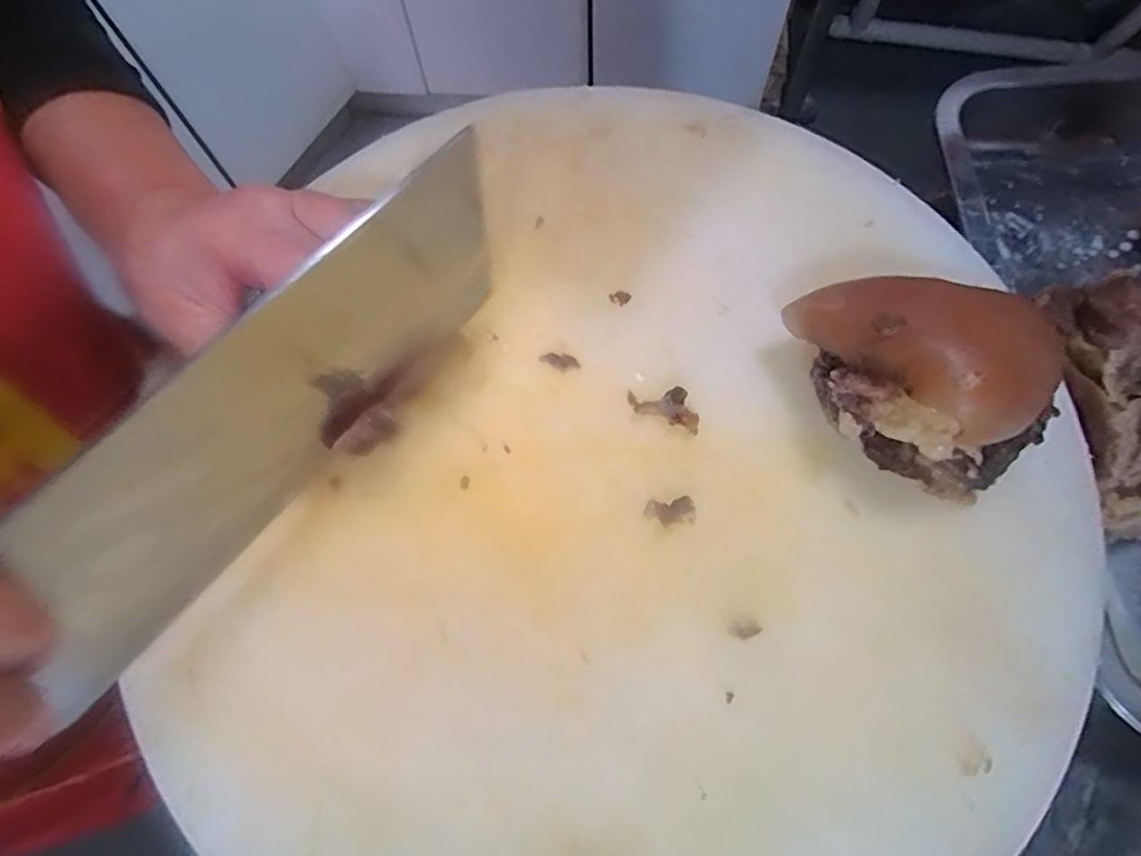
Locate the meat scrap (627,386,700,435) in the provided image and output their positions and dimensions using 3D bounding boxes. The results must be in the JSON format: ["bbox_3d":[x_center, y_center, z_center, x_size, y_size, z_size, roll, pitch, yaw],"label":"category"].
[{"bbox_3d":[0.037,-0.010,0.230,0.030,0.013,0.011,20,70,11],"label":"meat scrap"}]

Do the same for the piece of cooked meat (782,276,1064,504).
[{"bbox_3d":[0.122,-0.017,0.206,0.093,0.051,0.053,28,71,13],"label":"piece of cooked meat"}]

